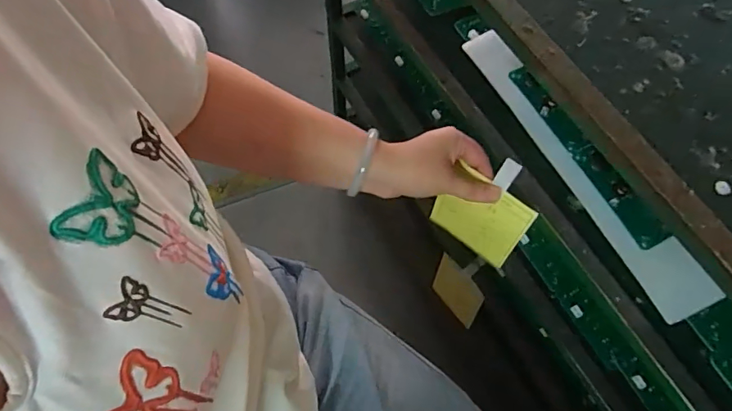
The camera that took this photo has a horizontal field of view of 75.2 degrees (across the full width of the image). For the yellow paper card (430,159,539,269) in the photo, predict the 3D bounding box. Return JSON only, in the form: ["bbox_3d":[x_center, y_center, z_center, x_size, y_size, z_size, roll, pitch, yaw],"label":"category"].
[{"bbox_3d":[0.116,0.013,0.496,0.094,0.096,0.008,38,54,19],"label":"yellow paper card"}]

